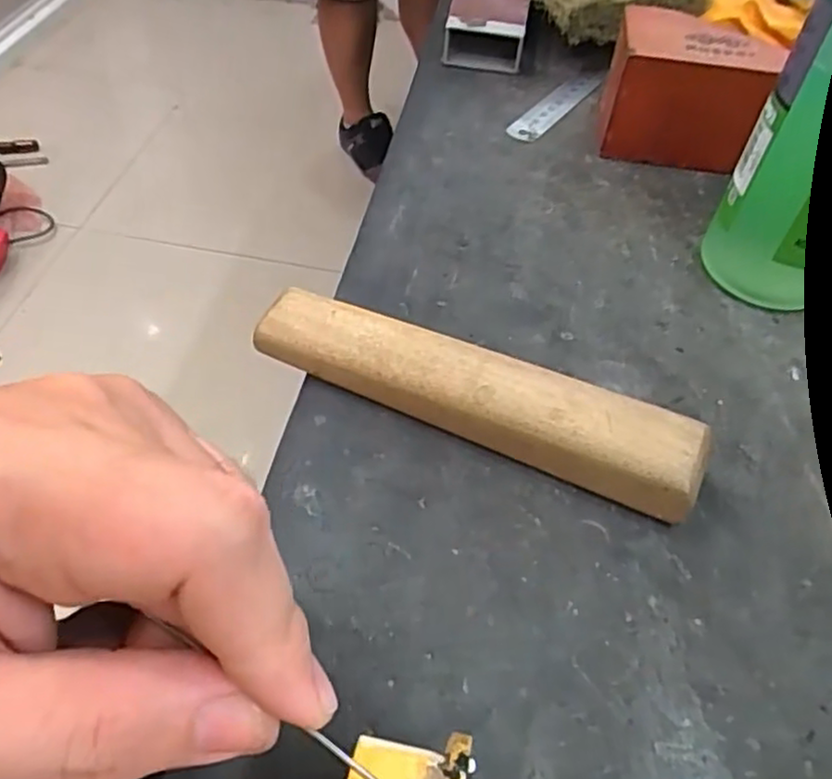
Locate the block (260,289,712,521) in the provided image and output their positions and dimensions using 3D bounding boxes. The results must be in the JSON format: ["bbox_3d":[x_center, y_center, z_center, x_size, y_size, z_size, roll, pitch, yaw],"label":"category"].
[{"bbox_3d":[0.021,0.001,0.269,0.173,0.030,0.030,22,53,15],"label":"block"}]

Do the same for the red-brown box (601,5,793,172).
[{"bbox_3d":[0.150,-0.169,0.391,0.085,0.063,0.059,12,52,7],"label":"red-brown box"}]

